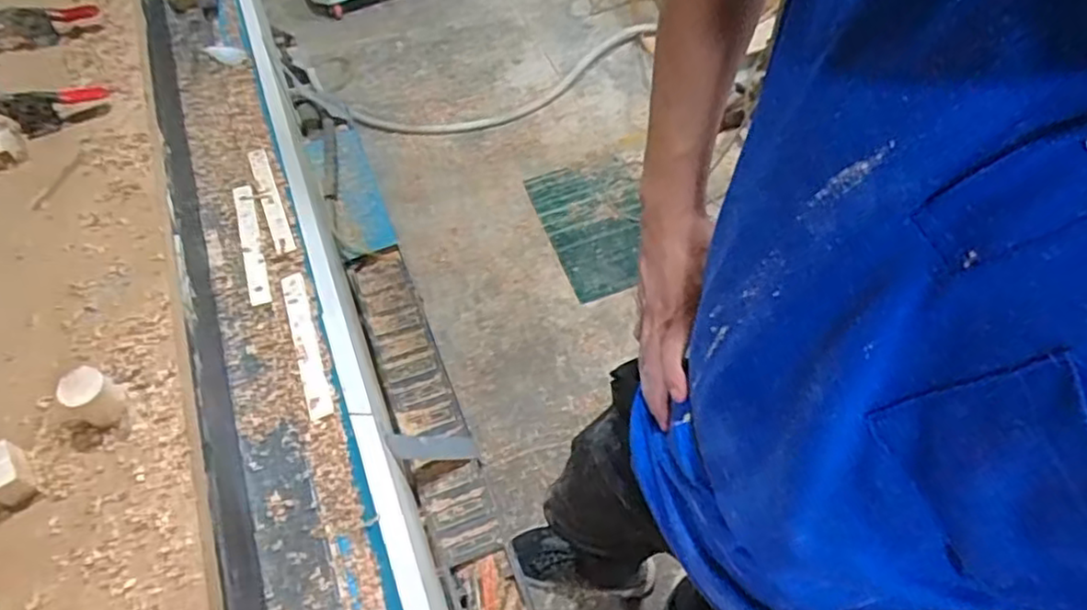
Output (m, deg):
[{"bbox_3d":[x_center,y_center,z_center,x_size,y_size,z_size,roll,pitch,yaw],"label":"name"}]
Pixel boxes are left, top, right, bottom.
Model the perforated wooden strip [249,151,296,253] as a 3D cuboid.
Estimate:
[{"bbox_3d":[-0.361,-0.143,0.897,0.024,0.006,0.211,-23,59,-12],"label":"perforated wooden strip"}]

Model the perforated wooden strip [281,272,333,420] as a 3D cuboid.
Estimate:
[{"bbox_3d":[-0.272,0.040,0.777,0.027,0.012,0.199,-20,58,-10],"label":"perforated wooden strip"}]

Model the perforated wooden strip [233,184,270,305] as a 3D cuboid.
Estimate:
[{"bbox_3d":[-0.370,-0.081,0.862,0.025,0.013,0.202,-19,57,-9],"label":"perforated wooden strip"}]

